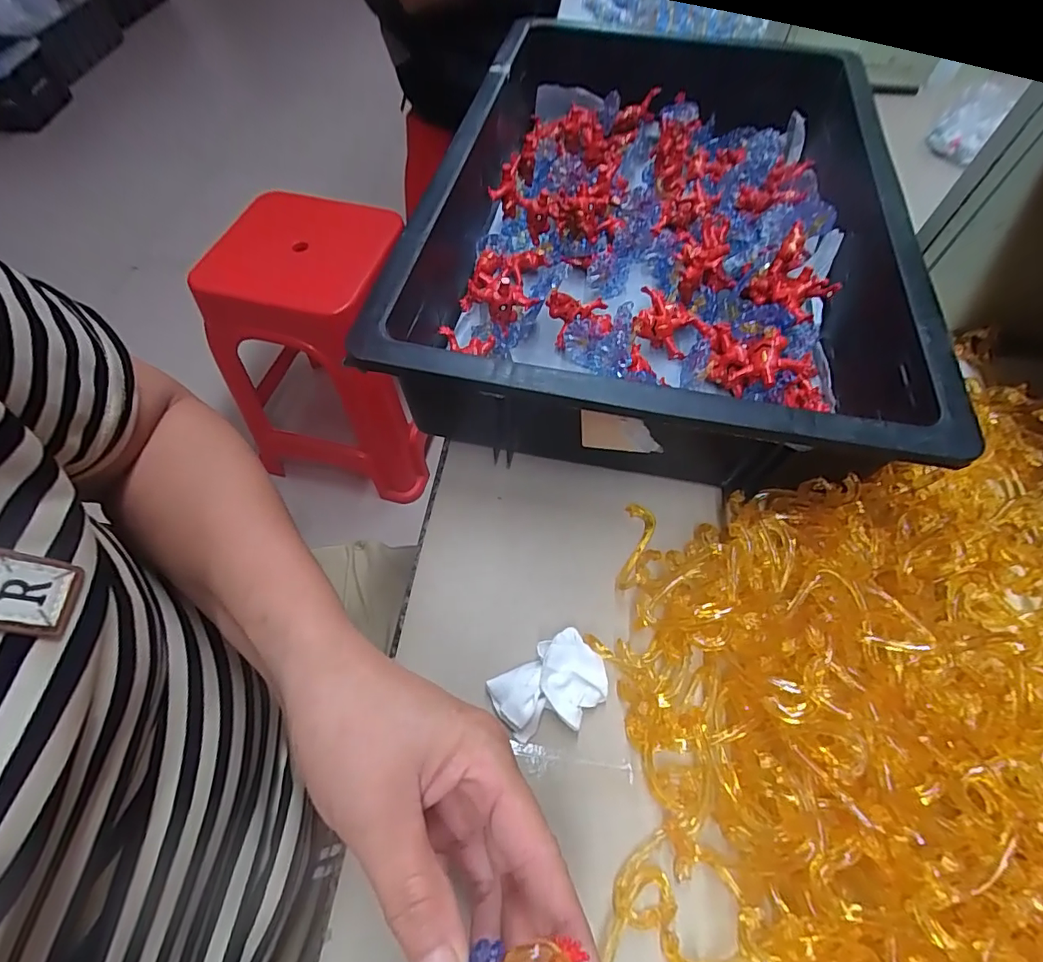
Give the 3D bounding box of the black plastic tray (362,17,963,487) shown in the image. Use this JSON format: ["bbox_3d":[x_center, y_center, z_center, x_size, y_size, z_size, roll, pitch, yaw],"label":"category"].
[{"bbox_3d":[0.101,-0.207,0.388,0.306,0.095,0.455,11,60,4],"label":"black plastic tray"}]

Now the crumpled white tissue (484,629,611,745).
[{"bbox_3d":[0.015,0.105,0.254,0.056,0.017,0.039,-30,66,-18],"label":"crumpled white tissue"}]

